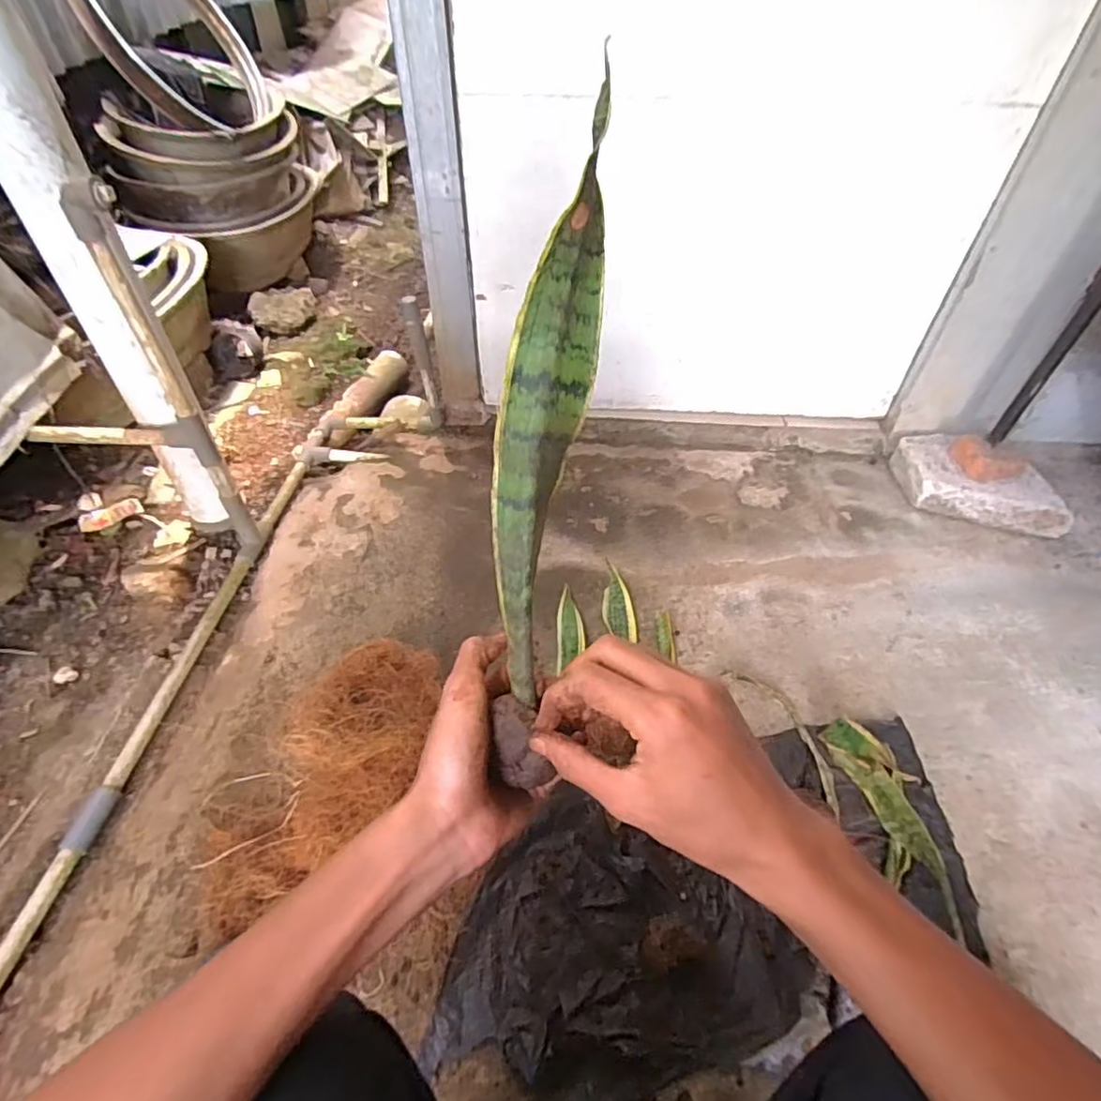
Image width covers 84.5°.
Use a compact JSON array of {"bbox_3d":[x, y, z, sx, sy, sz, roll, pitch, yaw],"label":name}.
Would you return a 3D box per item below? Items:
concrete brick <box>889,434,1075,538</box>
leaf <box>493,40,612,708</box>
[{"bbox_3d":[0.749,-0.115,1.063,0.285,0.101,0.117,28,52,24],"label":"concrete brick"},{"bbox_3d":[-0.005,-0.060,0.297,0.038,0.274,0.031,13,17,12],"label":"leaf"}]

